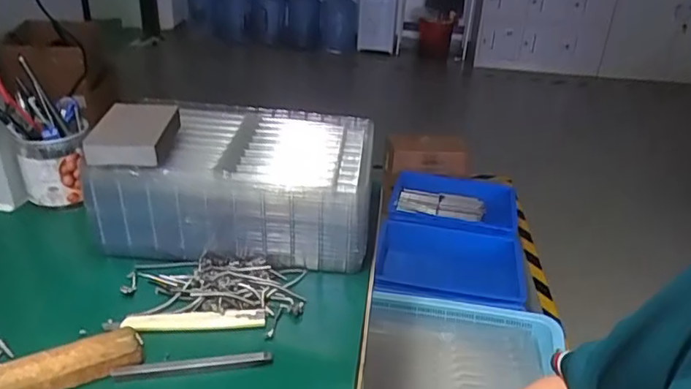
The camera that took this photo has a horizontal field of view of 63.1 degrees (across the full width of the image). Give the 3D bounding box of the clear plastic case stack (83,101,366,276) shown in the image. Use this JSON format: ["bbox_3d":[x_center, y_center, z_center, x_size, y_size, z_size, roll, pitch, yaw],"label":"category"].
[{"bbox_3d":[-0.114,-0.013,0.625,0.276,0.118,0.168,4,29,-2],"label":"clear plastic case stack"}]

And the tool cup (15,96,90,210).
[{"bbox_3d":[-0.335,-0.045,0.652,0.073,0.101,0.073,-6,31,-19],"label":"tool cup"}]

